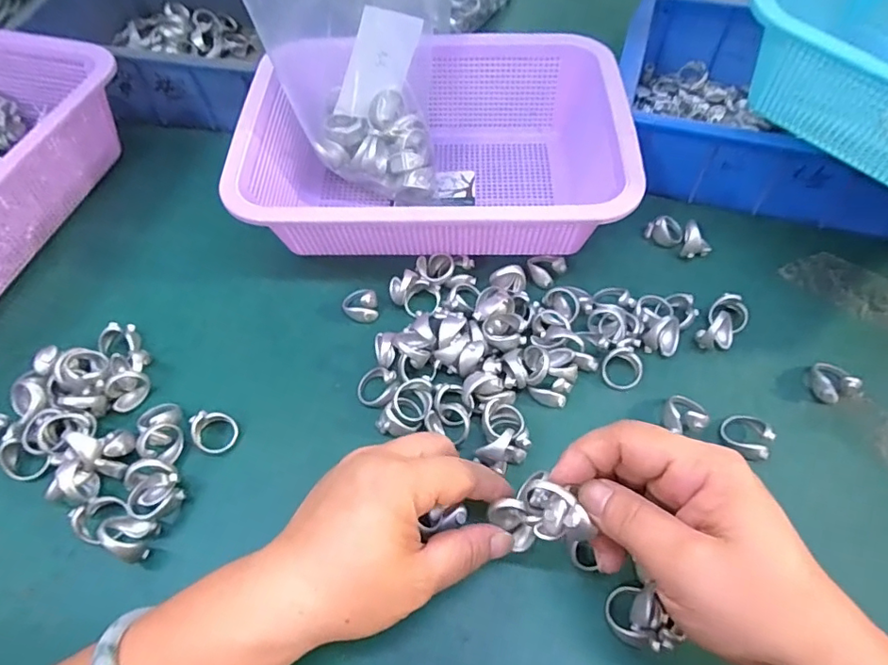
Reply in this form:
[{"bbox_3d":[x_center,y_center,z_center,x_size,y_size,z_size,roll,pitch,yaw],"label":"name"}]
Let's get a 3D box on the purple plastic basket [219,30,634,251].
[{"bbox_3d":[-0.007,-0.135,0.390,0.263,0.068,0.173,1,59,1],"label":"purple plastic basket"}]

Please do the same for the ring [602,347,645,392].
[{"bbox_3d":[0.112,0.023,0.332,0.025,0.009,0.027,0,90,-1],"label":"ring"}]

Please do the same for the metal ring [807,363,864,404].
[{"bbox_3d":[0.236,0.028,0.319,0.020,0.021,0.025,-11,59,-6],"label":"metal ring"}]

